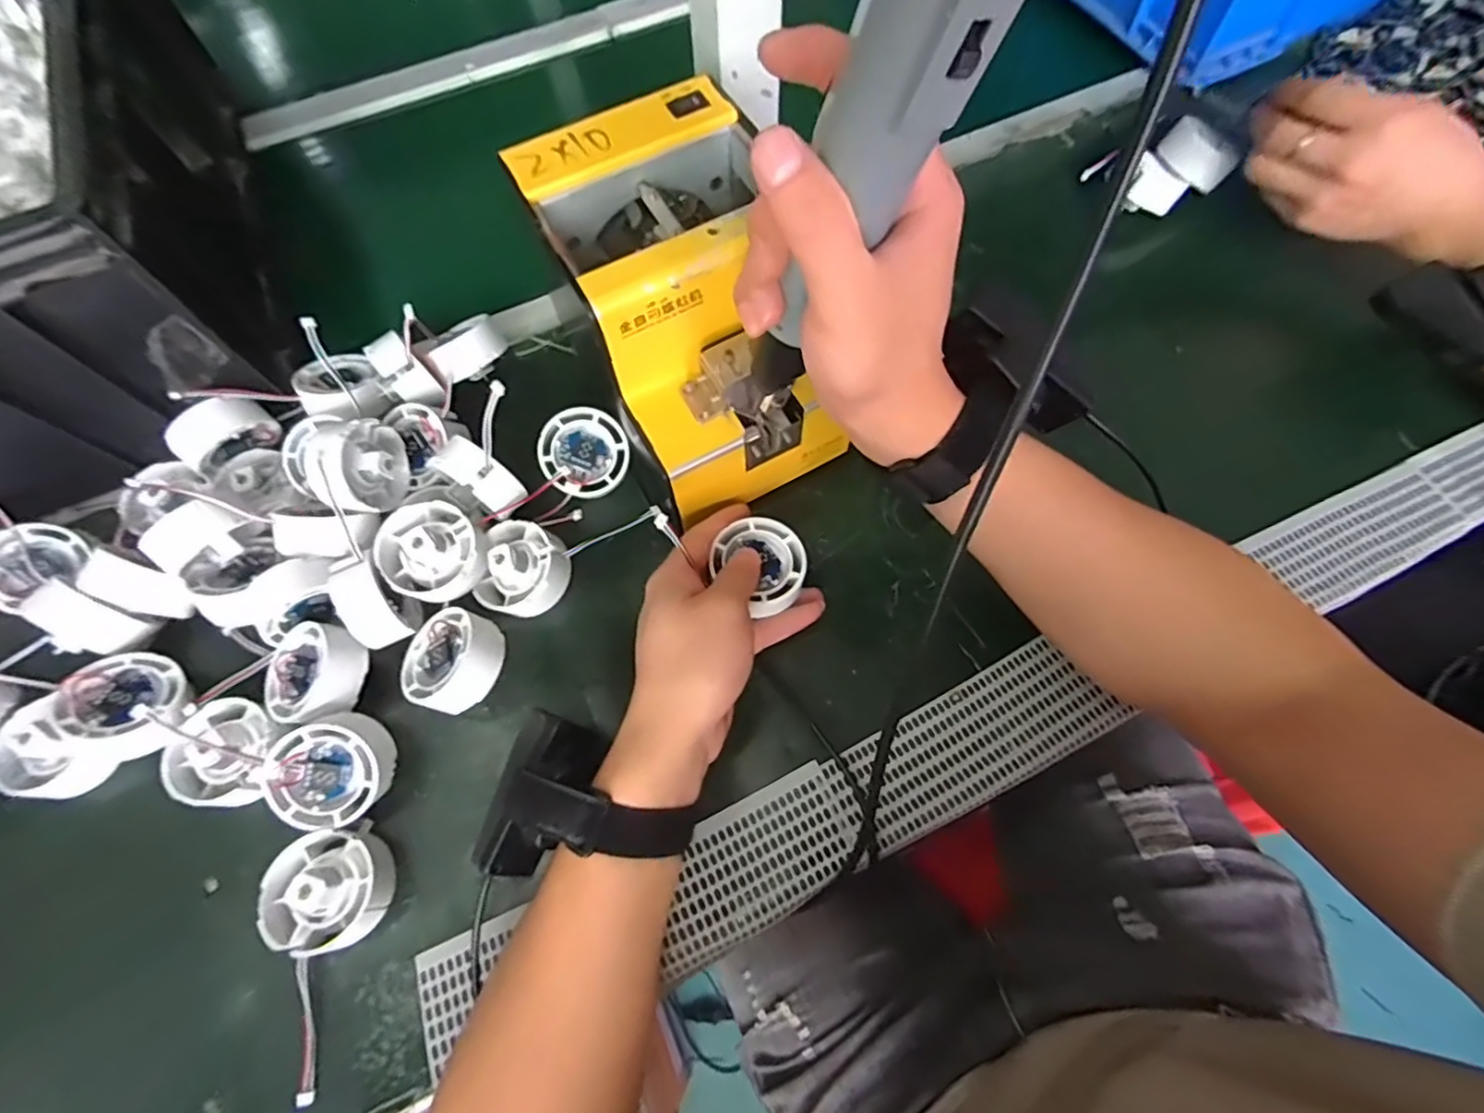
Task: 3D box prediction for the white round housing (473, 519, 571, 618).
[{"bbox_3d":[-0.130,0.008,0.370,0.049,0.032,0.054,9,68,6],"label":"white round housing"}]

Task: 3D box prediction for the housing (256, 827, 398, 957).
[{"bbox_3d":[-0.209,0.167,0.313,0.052,0.033,0.053,-1,67,2],"label":"housing"}]

